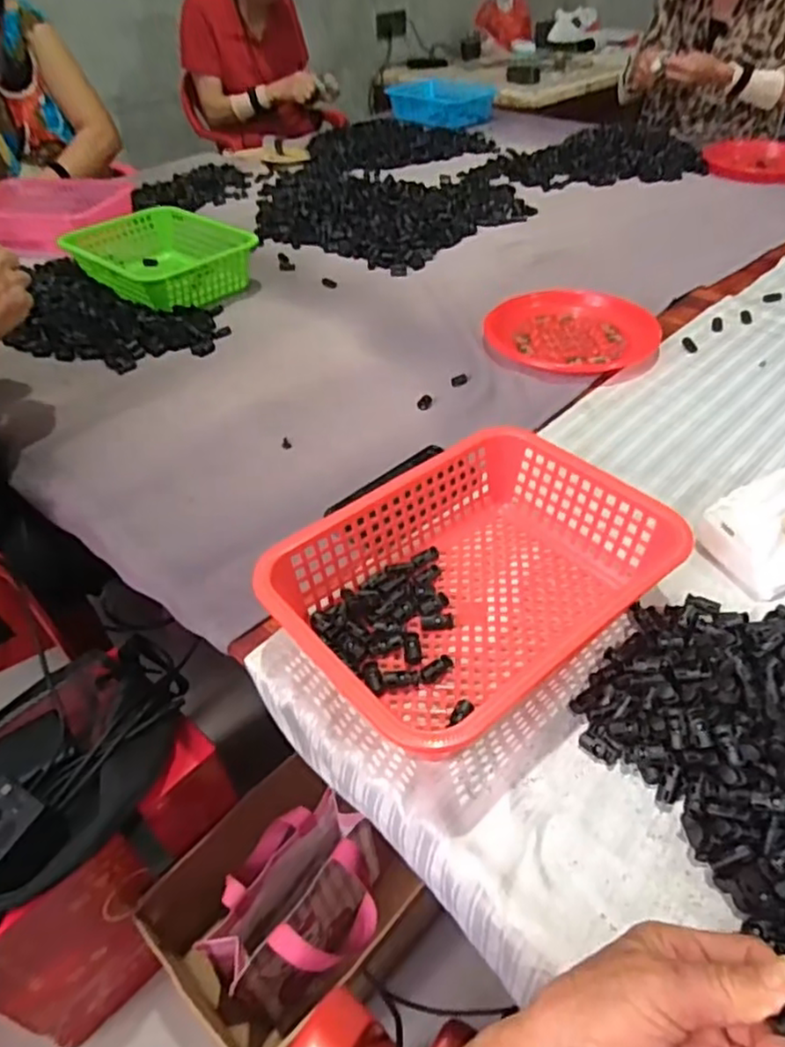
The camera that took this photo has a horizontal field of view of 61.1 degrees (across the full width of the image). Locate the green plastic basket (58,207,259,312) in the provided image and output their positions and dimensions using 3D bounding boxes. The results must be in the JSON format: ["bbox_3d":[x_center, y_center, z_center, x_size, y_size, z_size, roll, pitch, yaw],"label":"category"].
[{"bbox_3d":[-0.374,-0.432,1.089,0.266,0.072,0.209,29,54,29],"label":"green plastic basket"}]

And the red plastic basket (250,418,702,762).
[{"bbox_3d":[0.063,0.049,0.547,0.295,0.082,0.210,-32,51,-25],"label":"red plastic basket"}]

